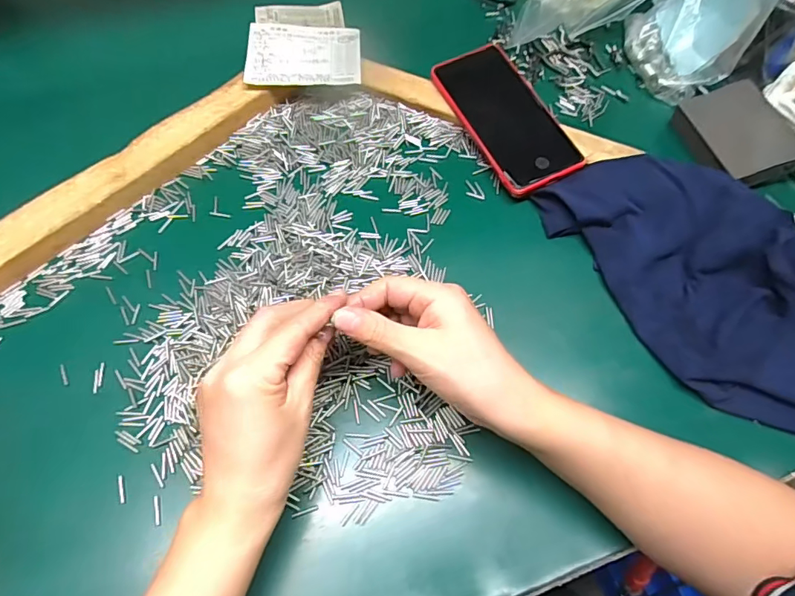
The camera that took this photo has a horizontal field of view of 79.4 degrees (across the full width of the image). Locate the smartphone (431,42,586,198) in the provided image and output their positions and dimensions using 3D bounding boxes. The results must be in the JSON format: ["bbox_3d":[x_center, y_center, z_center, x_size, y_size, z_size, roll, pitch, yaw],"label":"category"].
[{"bbox_3d":[0.106,-0.174,0.457,0.083,0.013,0.168,-24,70,-10],"label":"smartphone"}]

